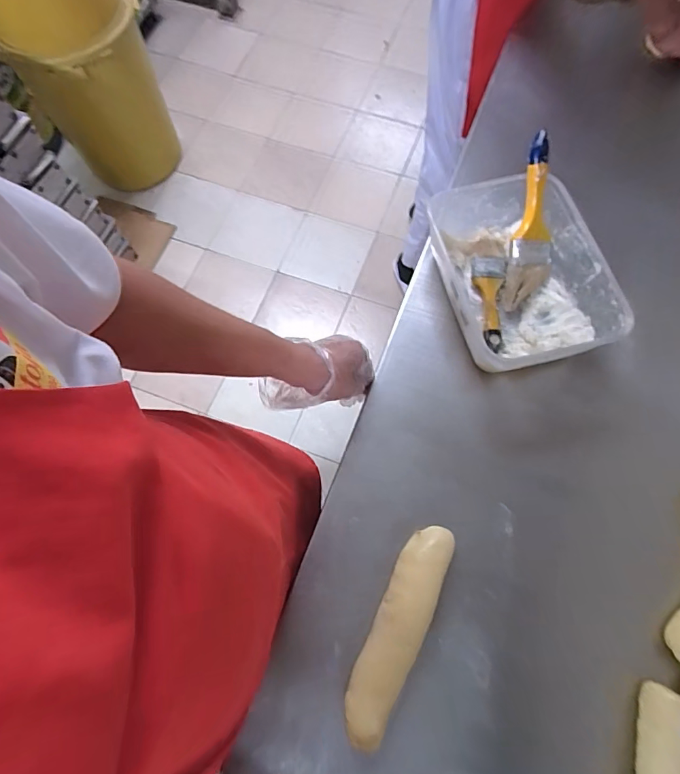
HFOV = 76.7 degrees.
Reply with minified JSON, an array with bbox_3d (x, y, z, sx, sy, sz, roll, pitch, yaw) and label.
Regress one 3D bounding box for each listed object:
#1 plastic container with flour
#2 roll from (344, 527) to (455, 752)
[{"bbox_3d":[0.240,-0.154,0.590,0.197,0.086,0.281,-8,70,-3],"label":"plastic container with flour"},{"bbox_3d":[0.061,0.263,0.468,0.062,0.050,0.234,24,72,8],"label":"roll"}]

